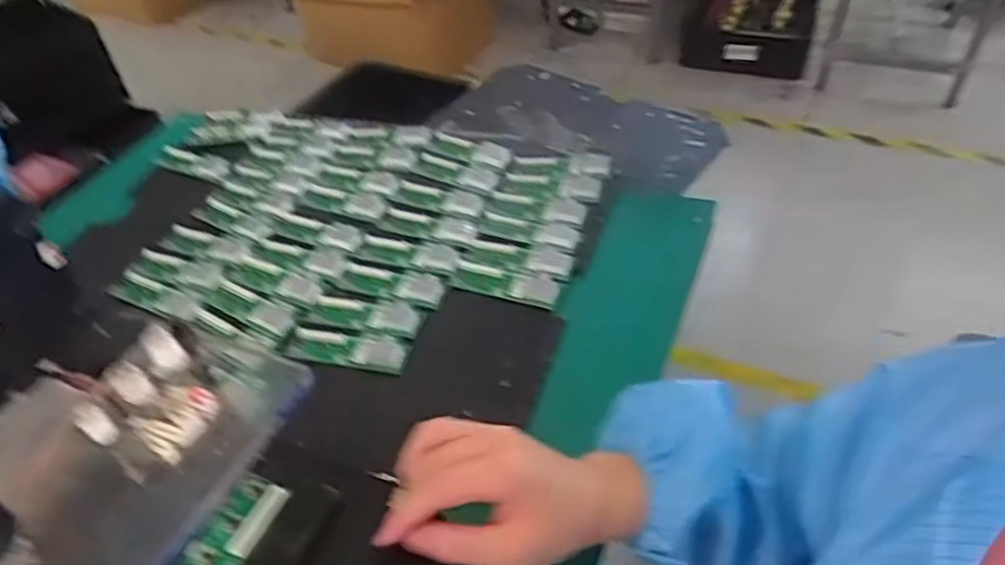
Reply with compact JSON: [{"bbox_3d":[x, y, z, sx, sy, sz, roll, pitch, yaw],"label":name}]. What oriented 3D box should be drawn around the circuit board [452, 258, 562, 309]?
[{"bbox_3d":[0.003,0.000,0.628,0.098,0.008,0.032,14,48,19],"label":"circuit board"}]

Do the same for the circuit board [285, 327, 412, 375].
[{"bbox_3d":[-0.128,0.053,0.584,0.106,0.012,0.035,7,46,12],"label":"circuit board"}]

